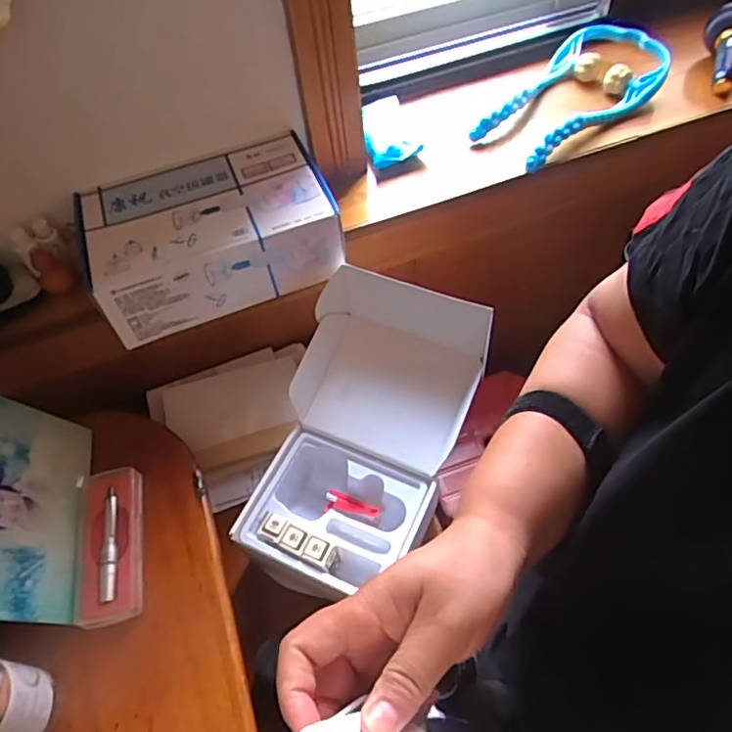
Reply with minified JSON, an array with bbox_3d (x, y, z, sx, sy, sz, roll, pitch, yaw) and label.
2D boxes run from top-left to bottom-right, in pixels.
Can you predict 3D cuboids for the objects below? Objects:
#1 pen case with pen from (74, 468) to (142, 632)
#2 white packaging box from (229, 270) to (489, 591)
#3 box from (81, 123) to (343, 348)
[{"bbox_3d":[-0.295,0.208,0.653,0.072,0.024,0.177,-13,56,-4],"label":"pen case with pen"},{"bbox_3d":[-0.001,0.084,0.712,0.217,0.219,0.362,19,59,17],"label":"white packaging box"},{"bbox_3d":[-0.201,-0.179,0.740,0.301,0.089,0.214,-21,56,-9],"label":"box"}]

